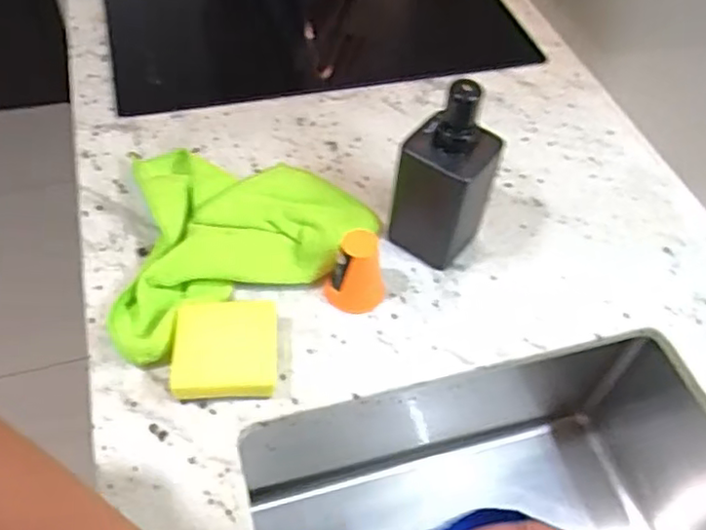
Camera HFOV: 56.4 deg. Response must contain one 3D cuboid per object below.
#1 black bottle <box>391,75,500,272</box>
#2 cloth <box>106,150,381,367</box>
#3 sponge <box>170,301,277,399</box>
[{"bbox_3d":[0.078,-0.078,0.561,0.075,0.169,0.064,21,53,12],"label":"black bottle"},{"bbox_3d":[-0.119,-0.040,0.607,0.245,0.029,0.211,-23,57,-22],"label":"cloth"},{"bbox_3d":[-0.100,0.067,0.520,0.078,0.029,0.075,-1,52,-6],"label":"sponge"}]

